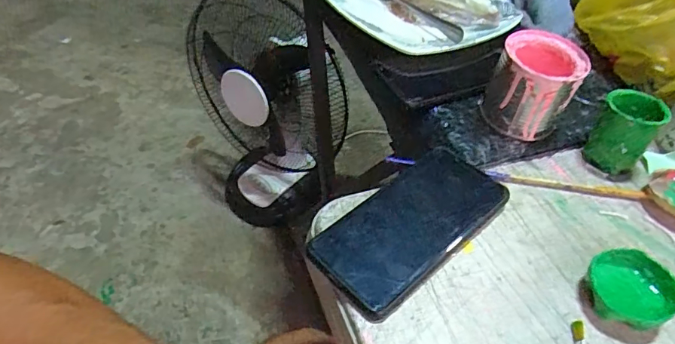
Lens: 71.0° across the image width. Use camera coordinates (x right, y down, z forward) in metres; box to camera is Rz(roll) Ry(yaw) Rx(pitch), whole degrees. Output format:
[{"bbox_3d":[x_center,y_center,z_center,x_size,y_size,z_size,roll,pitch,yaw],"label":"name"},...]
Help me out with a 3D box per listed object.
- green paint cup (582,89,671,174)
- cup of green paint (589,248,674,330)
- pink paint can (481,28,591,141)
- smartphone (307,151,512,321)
[{"bbox_3d":[0.253,-0.035,0.420,0.046,0.059,0.047,3,47,-3],"label":"green paint cup"},{"bbox_3d":[0.201,0.082,0.327,0.053,0.023,0.052,3,47,-3],"label":"cup of green paint"},{"bbox_3d":[0.180,-0.081,0.437,0.070,0.073,0.074,26,50,18],"label":"pink paint can"},{"bbox_3d":[0.058,0.039,0.365,0.161,0.012,0.076,-32,57,-30],"label":"smartphone"}]

